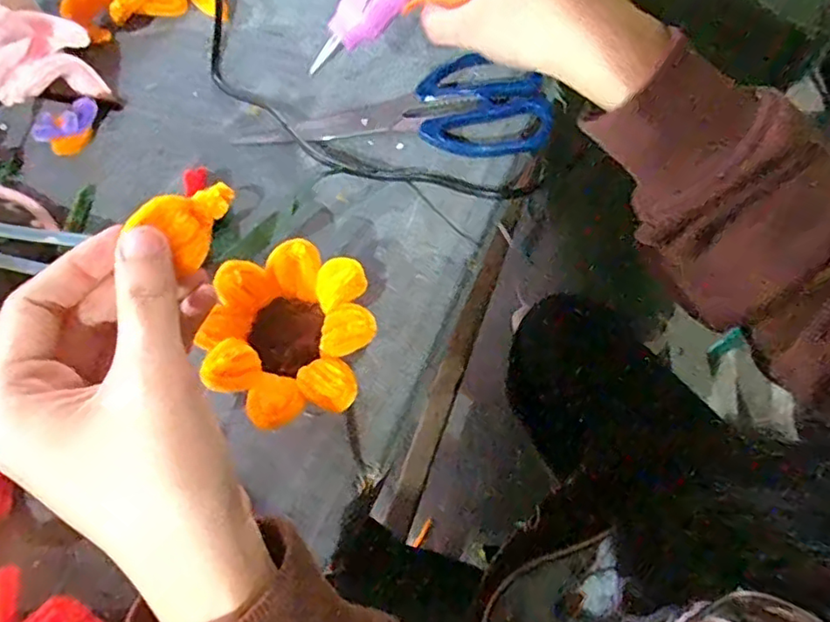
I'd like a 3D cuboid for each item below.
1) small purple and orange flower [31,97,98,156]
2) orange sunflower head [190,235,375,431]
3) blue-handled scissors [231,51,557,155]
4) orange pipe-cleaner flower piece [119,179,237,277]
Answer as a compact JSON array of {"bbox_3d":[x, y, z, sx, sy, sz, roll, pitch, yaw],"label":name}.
[{"bbox_3d":[-0.207,-0.112,0.356,0.019,0.019,0.038,40,73,18],"label":"small purple and orange flower"},{"bbox_3d":[-0.059,0.012,0.286,0.074,0.035,0.087,6,66,5],"label":"orange sunflower head"},{"bbox_3d":[-0.008,-0.126,0.354,0.178,0.015,0.064,5,66,5],"label":"blue-handled scissors"},{"bbox_3d":[-0.086,-0.035,0.221,0.017,0.025,0.038,16,69,8],"label":"orange pipe-cleaner flower piece"}]

